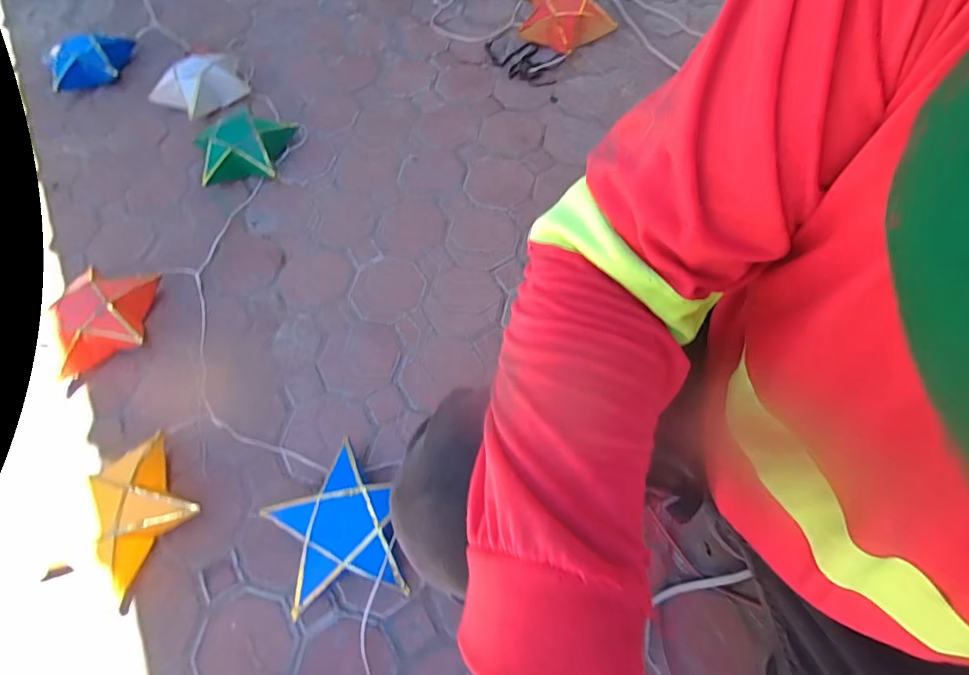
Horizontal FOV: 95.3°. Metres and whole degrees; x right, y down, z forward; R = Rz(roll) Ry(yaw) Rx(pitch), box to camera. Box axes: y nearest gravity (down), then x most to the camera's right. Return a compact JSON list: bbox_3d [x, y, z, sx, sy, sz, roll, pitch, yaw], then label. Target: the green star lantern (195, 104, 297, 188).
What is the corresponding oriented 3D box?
[{"bbox_3d":[-0.562,-0.444,1.039,0.202,0.089,0.159,-4,65,1],"label":"green star lantern"}]

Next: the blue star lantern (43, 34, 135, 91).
[{"bbox_3d":[-1.089,-0.759,1.219,0.218,0.096,0.172,-21,66,-6],"label":"blue star lantern"}]

